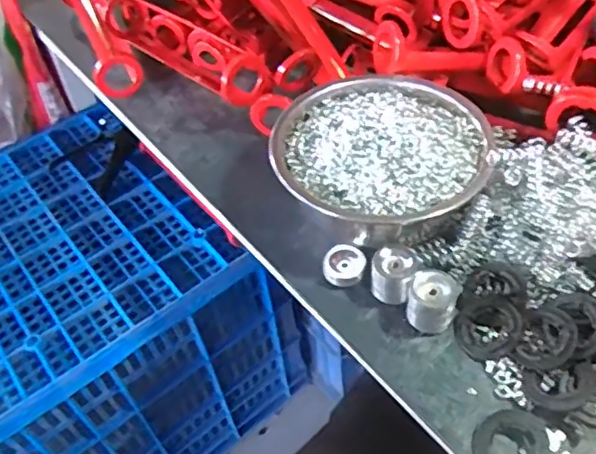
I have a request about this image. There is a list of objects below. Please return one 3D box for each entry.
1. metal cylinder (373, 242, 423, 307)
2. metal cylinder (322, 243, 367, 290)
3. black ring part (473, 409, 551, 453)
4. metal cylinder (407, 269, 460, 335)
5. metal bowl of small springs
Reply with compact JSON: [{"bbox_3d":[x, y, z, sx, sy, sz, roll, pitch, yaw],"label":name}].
[{"bbox_3d":[0.078,0.039,0.485,0.035,0.043,0.033,-3,49,4],"label":"metal cylinder"},{"bbox_3d":[0.039,0.033,0.512,0.034,0.021,0.031,-3,49,4],"label":"metal cylinder"},{"bbox_3d":[0.145,0.149,0.413,0.054,0.006,0.046,-39,56,-24],"label":"black ring part"},{"bbox_3d":[0.103,0.057,0.467,0.036,0.038,0.032,-2,49,5],"label":"metal cylinder"},{"bbox_3d":[0.078,-0.061,0.546,0.181,0.077,0.175,-3,49,4],"label":"metal bowl of small springs"}]

